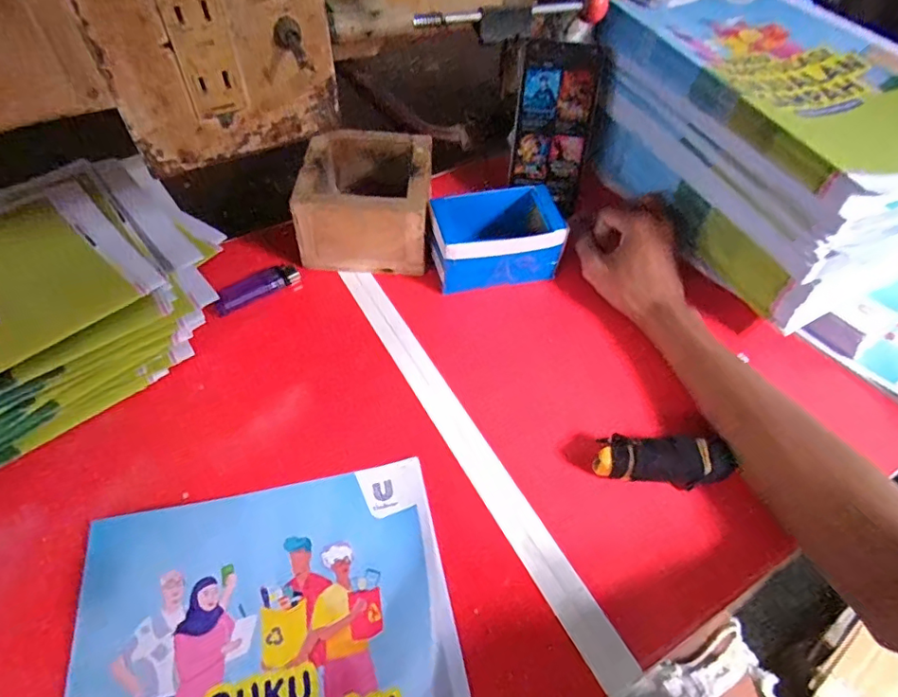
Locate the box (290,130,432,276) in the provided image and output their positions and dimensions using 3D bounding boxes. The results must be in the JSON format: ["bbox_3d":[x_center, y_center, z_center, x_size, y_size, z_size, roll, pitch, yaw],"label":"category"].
[{"bbox_3d":[-0.078,-0.148,0.524,0.119,0.087,0.125,4,53,0],"label":"box"}]

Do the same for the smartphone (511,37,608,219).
[{"bbox_3d":[0.105,-0.222,0.532,0.080,0.149,0.015,10,30,3],"label":"smartphone"}]

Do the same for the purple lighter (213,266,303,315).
[{"bbox_3d":[-0.178,-0.057,0.491,0.079,0.014,0.022,-34,62,-25],"label":"purple lighter"}]

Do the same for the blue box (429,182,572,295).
[{"bbox_3d":[0.041,-0.106,0.505,0.122,0.067,0.080,-7,54,-8],"label":"blue box"}]

